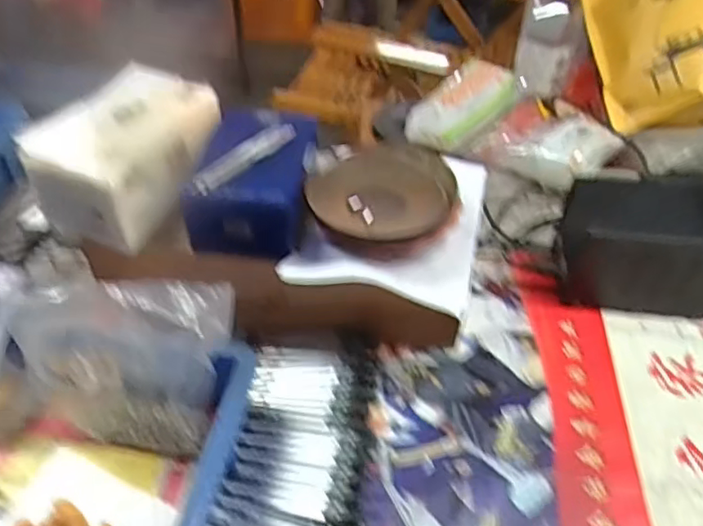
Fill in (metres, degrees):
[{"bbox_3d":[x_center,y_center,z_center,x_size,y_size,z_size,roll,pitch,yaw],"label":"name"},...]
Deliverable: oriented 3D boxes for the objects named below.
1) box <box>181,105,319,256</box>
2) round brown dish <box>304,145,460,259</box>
[{"bbox_3d":[-0.085,-0.075,0.547,0.096,0.069,0.135,4,44,2],"label":"box"},{"bbox_3d":[0.031,-0.056,0.538,0.134,0.029,0.110,-23,49,-24],"label":"round brown dish"}]

